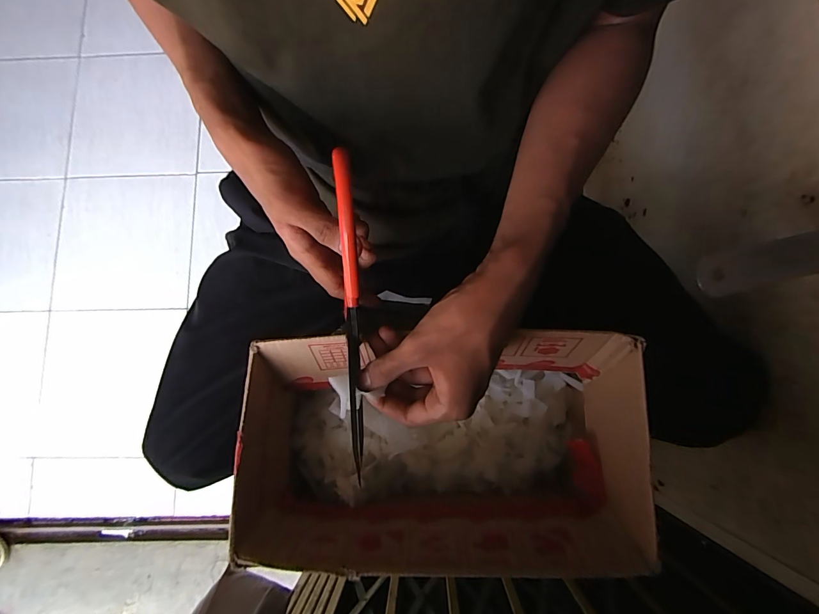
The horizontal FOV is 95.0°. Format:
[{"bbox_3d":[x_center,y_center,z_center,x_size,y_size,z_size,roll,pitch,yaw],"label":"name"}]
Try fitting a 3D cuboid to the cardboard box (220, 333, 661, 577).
[{"bbox_3d":[0.028,0.118,0.359,0.307,0.166,0.174,-1,83,3],"label":"cardboard box"}]

